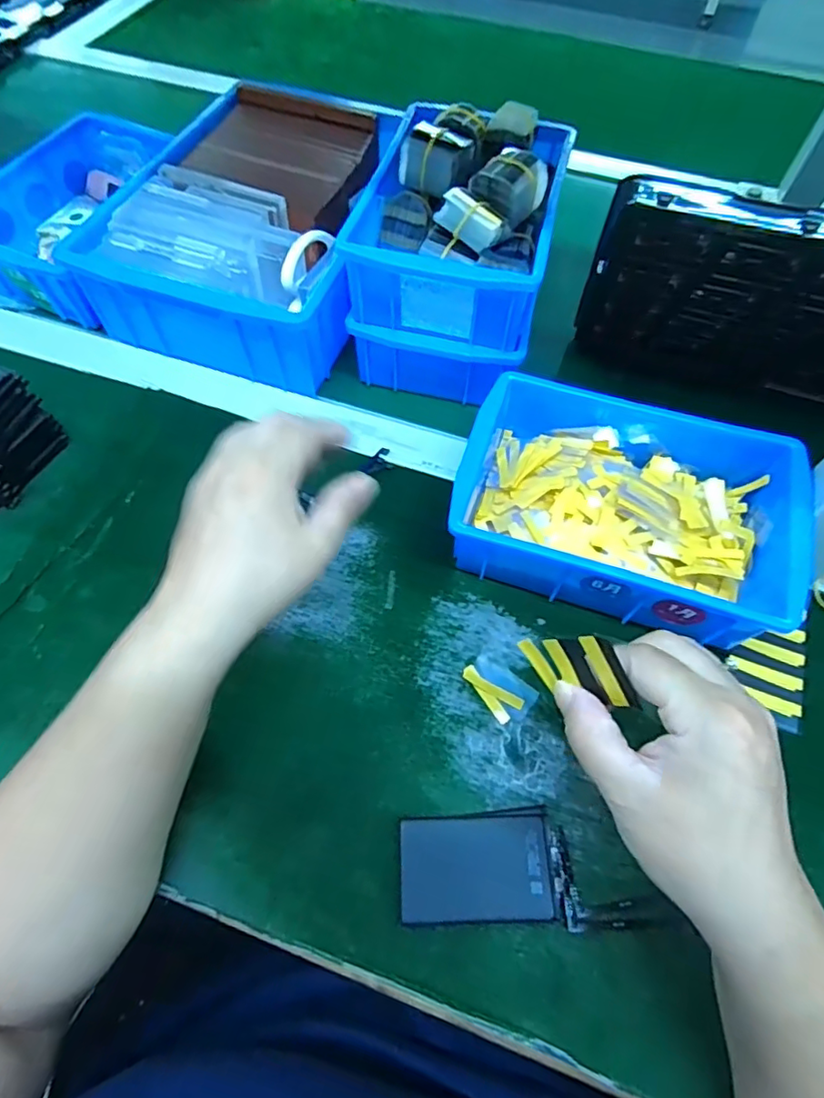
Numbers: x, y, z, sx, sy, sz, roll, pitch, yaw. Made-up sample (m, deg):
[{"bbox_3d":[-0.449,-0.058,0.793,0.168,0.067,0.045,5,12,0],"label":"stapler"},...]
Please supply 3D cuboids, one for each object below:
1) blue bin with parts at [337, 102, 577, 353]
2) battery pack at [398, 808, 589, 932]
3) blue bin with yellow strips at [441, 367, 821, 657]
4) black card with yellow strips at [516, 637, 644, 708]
[{"bbox_3d":[0.041,-0.245,0.411,0.138,0.075,0.193,15,62,6],"label":"blue bin with parts"},{"bbox_3d":[0.040,0.164,0.291,0.090,0.011,0.052,0,61,-2],"label":"battery pack"},{"bbox_3d":[0.135,-0.033,0.370,0.202,0.070,0.159,16,61,6],"label":"blue bin with yellow strips"},{"bbox_3d":[0.072,0.054,0.245,0.004,0.042,0.038,-43,110,-41],"label":"black card with yellow strips"}]

